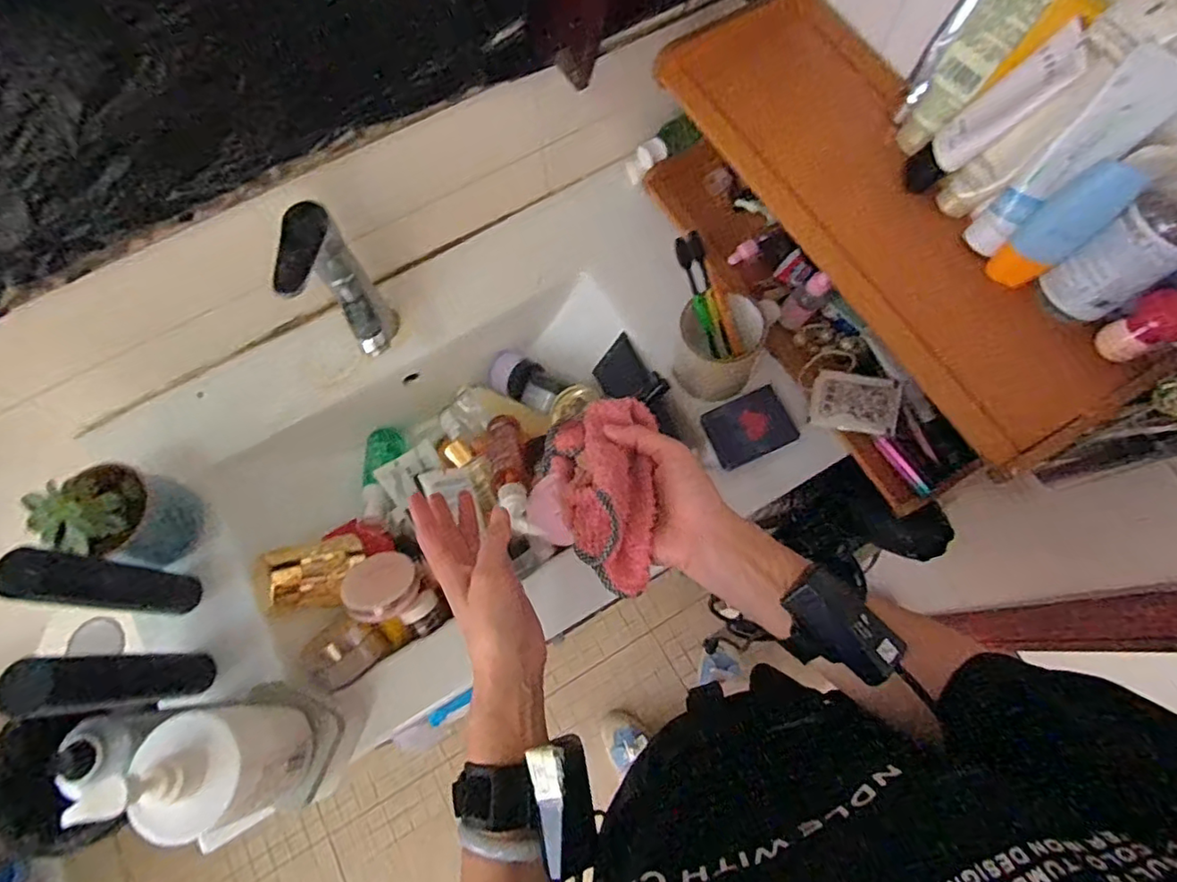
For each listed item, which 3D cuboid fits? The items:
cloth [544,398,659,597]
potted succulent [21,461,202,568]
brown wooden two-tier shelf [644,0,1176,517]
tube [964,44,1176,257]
[{"bbox_3d":[0.011,0.034,0.434,0.074,0.045,0.150,-11,60,-2],"label":"cloth"},{"bbox_3d":[-0.446,0.070,0.563,0.080,0.118,0.085,-1,72,2],"label":"potted succulent"},{"bbox_3d":[0.261,-0.188,0.580,0.180,0.177,0.474,-28,72,-8],"label":"brown wooden two-tier shelf"},{"bbox_3d":[0.346,-0.202,0.425,0.033,0.149,0.038,-22,71,-32],"label":"tube"}]

